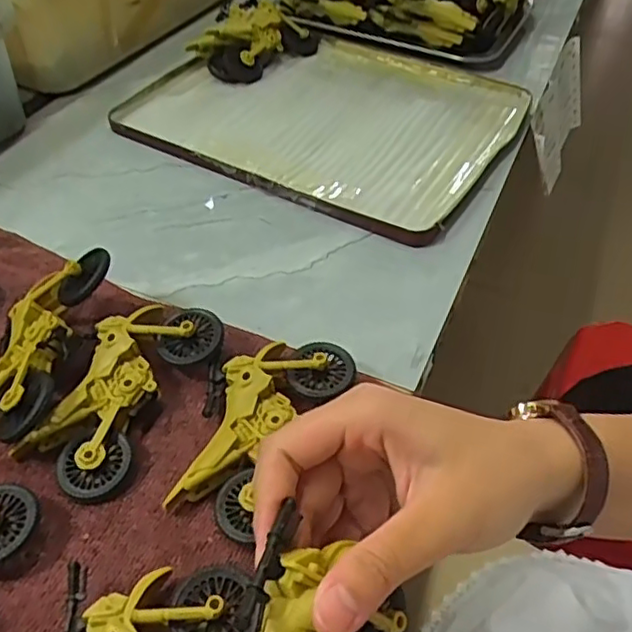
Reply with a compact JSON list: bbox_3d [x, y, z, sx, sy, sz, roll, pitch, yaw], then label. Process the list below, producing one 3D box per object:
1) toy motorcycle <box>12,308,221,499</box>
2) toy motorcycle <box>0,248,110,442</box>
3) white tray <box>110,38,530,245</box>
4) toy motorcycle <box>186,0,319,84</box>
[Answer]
[{"bbox_3d":[-0.100,0.036,0.336,0.058,0.029,0.112,24,50,18],"label":"toy motorcycle"},{"bbox_3d":[-0.147,0.011,0.347,0.055,0.026,0.122,-11,49,23],"label":"toy motorcycle"},{"bbox_3d":[0.011,-0.174,0.553,0.291,0.022,0.235,22,50,17],"label":"white tray"},{"bbox_3d":[-0.064,-0.266,0.601,0.084,0.045,0.114,32,53,24],"label":"toy motorcycle"}]

